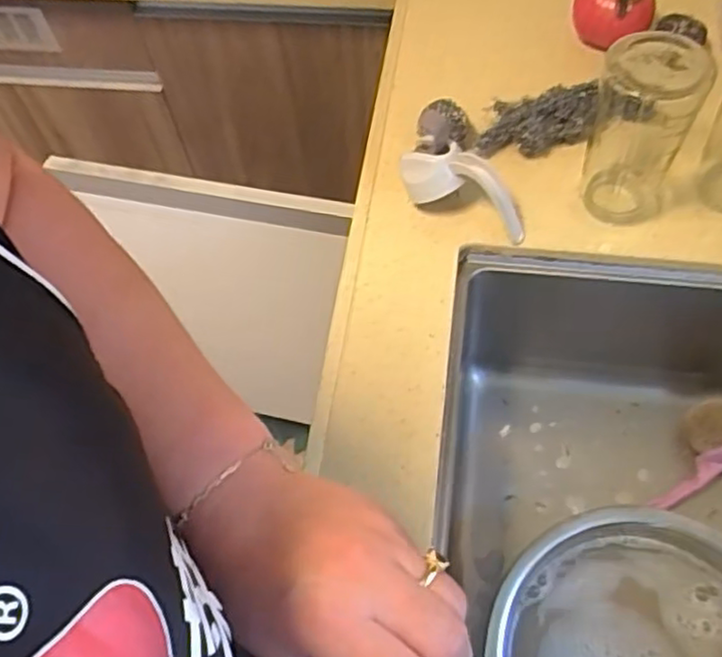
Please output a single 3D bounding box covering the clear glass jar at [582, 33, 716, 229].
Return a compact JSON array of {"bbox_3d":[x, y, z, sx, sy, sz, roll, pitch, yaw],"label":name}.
[{"bbox_3d":[0.253,-0.177,0.622,0.081,0.171,0.083,-2,59,3],"label":"clear glass jar"}]

